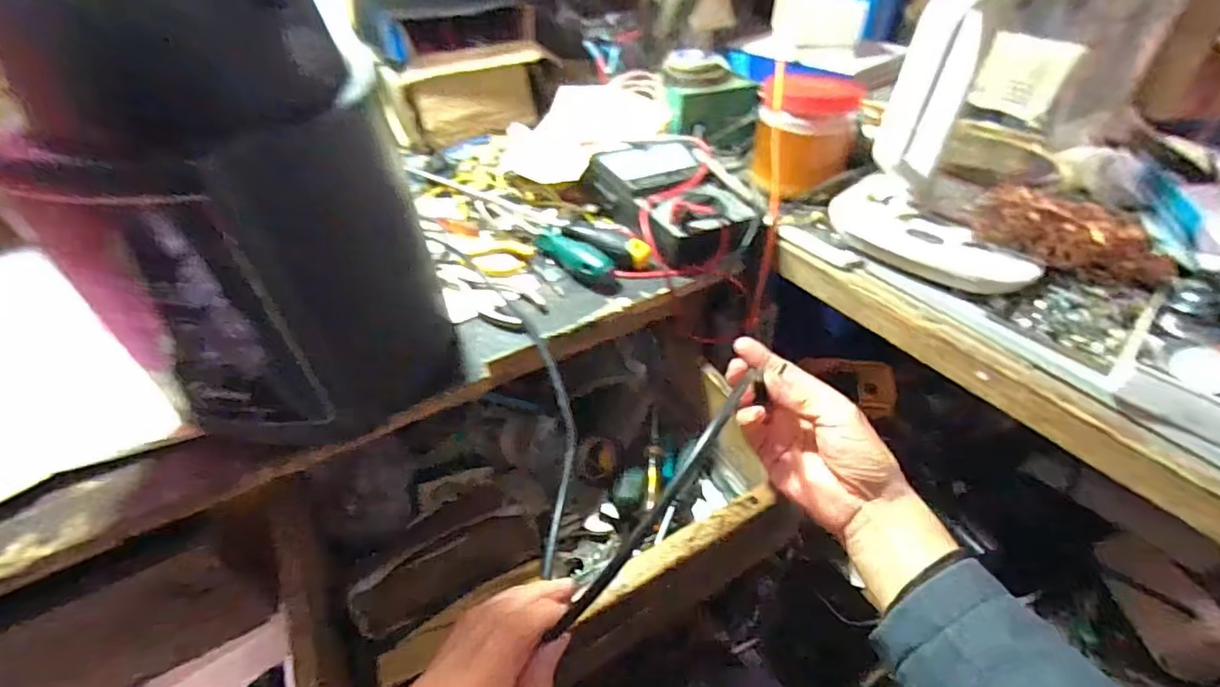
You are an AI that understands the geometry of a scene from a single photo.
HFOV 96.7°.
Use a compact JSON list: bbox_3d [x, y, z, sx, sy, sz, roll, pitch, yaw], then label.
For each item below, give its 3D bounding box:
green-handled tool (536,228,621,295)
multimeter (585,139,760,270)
[{"bbox_3d":[-0.032,-0.079,0.507,0.026,0.029,0.102,-32,50,-30],"label":"green-handled tool"},{"bbox_3d":[0.058,-0.144,0.544,0.115,0.051,0.181,-16,44,-17],"label":"multimeter"}]

